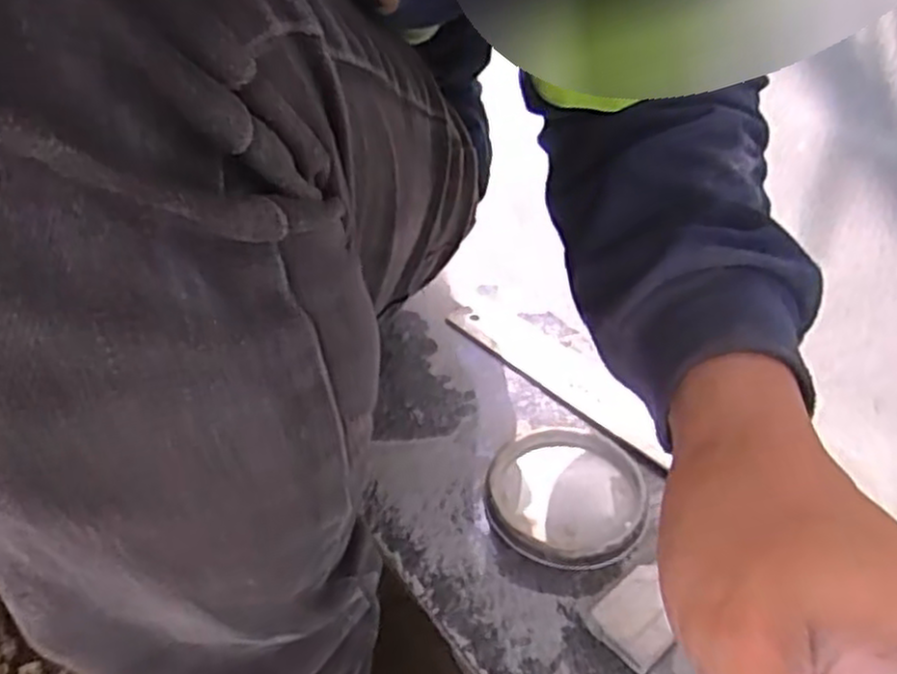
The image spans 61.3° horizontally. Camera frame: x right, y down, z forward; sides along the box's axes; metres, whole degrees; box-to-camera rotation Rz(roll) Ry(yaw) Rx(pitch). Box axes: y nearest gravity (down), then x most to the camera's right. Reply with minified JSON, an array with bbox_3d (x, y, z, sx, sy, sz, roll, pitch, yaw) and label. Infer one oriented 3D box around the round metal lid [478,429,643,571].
[{"bbox_3d":[0.065,0.087,0.423,0.085,0.010,0.089,1,39,-1],"label":"round metal lid"}]

